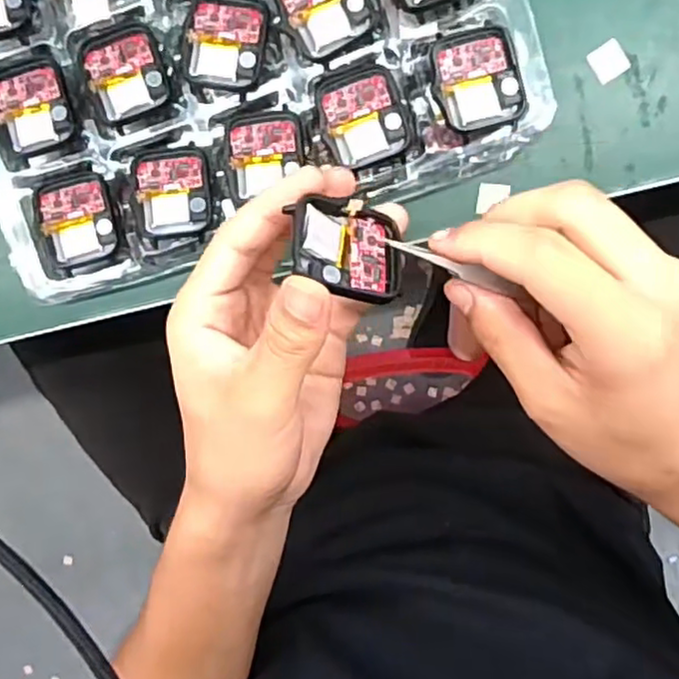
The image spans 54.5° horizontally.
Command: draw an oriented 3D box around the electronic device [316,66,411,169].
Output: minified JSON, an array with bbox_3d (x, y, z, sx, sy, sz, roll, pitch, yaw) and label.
[{"bbox_3d":[0.011,-0.103,0.303,0.037,0.006,0.043,-18,97,6],"label":"electronic device"}]

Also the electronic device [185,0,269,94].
[{"bbox_3d":[-0.052,-0.137,0.304,0.035,0.005,0.043,8,99,2],"label":"electronic device"}]

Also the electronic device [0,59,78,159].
[{"bbox_3d":[-0.146,-0.110,0.313,0.037,0.004,0.042,-11,98,5],"label":"electronic device"}]

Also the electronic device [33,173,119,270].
[{"bbox_3d":[-0.127,-0.059,0.320,0.035,0.004,0.042,-14,98,5],"label":"electronic device"}]

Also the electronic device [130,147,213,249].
[{"bbox_3d":[-0.080,-0.070,0.318,0.037,0.007,0.043,-7,98,4],"label":"electronic device"}]

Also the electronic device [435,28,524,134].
[{"bbox_3d":[0.062,-0.116,0.296,0.036,0.007,0.044,-16,97,6],"label":"electronic device"}]

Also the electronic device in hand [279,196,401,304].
[{"bbox_3d":[0.004,-0.034,0.245,0.044,0.006,0.036,15,67,-23],"label":"electronic device in hand"}]

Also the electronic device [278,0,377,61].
[{"bbox_3d":[-0.007,-0.151,0.298,0.037,0.009,0.042,-25,96,7],"label":"electronic device"}]

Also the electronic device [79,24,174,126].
[{"bbox_3d":[-0.099,-0.126,0.310,0.036,0.005,0.042,-19,97,6],"label":"electronic device"}]

